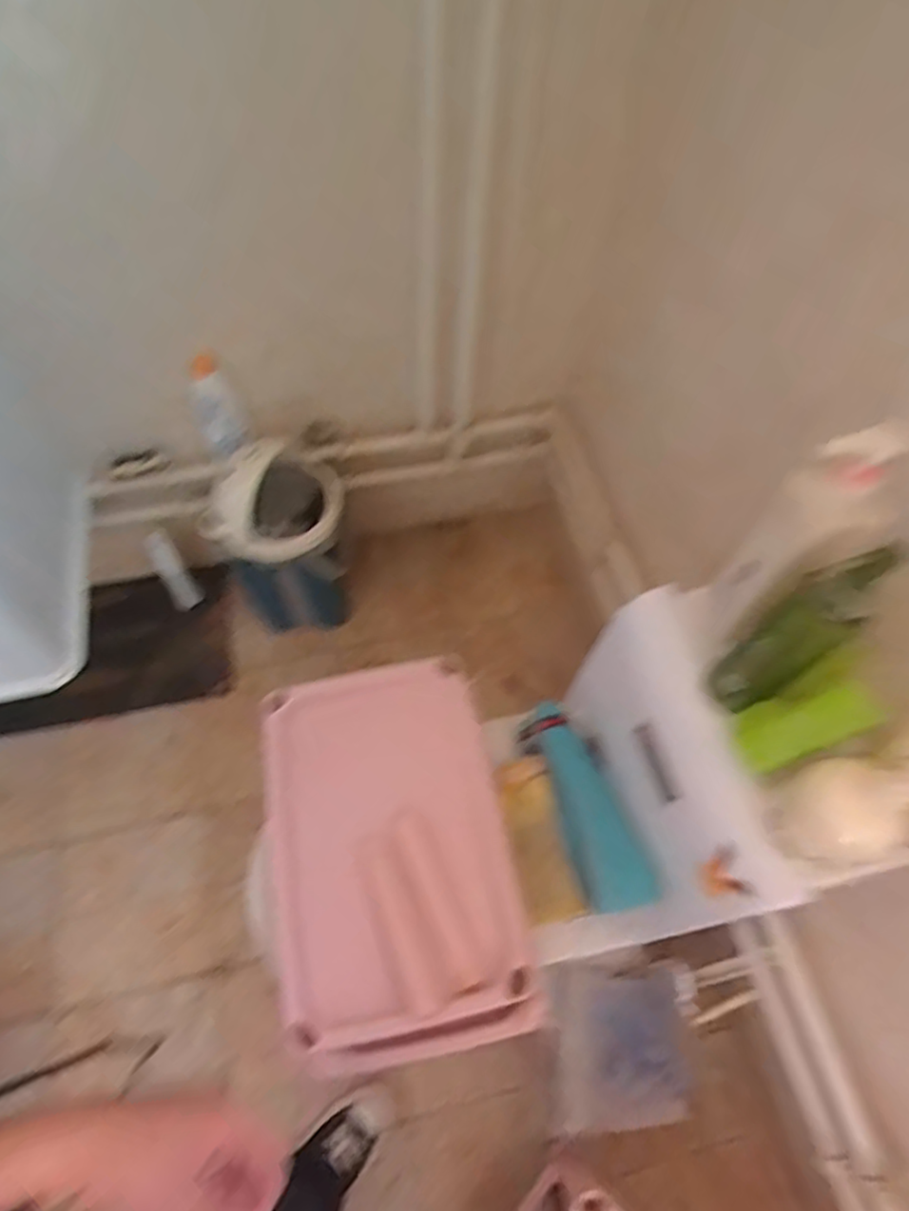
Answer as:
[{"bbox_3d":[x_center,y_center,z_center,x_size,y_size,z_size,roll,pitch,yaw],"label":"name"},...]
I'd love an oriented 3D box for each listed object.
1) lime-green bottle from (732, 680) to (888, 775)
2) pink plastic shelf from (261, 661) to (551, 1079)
[{"bbox_3d":[0.311,0.108,0.590,0.024,0.125,0.051,14,52,-39],"label":"lime-green bottle"},{"bbox_3d":[-0.090,0.313,0.863,0.310,0.065,0.475,-11,62,-9],"label":"pink plastic shelf"}]

